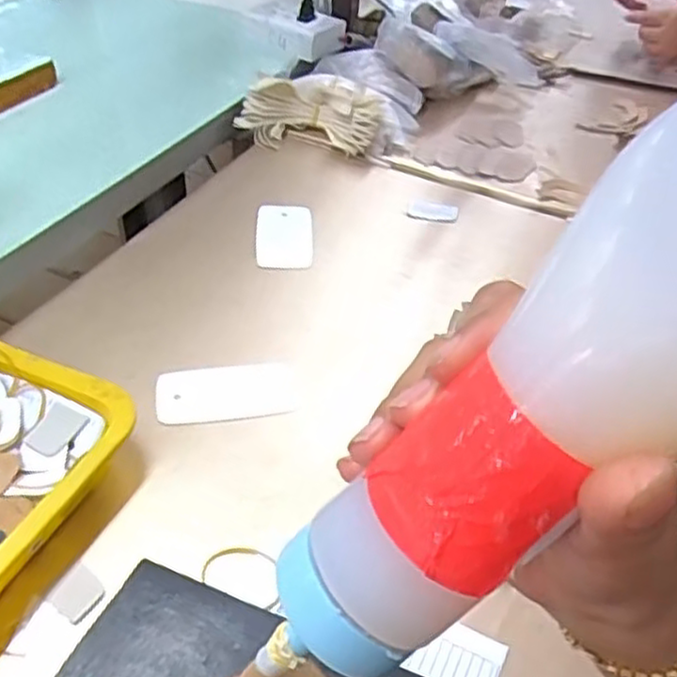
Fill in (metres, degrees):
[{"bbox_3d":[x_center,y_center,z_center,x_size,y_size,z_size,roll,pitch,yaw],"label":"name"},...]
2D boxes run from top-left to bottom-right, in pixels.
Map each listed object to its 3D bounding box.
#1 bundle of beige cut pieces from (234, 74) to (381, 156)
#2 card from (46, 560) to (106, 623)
[{"bbox_3d":[-0.032,-0.261,0.833,0.151,0.062,0.077,9,42,1],"label":"bundle of beige cut pieces"},{"bbox_3d":[-0.148,0.144,0.413,0.027,0.004,0.026,28,46,21],"label":"card"}]

